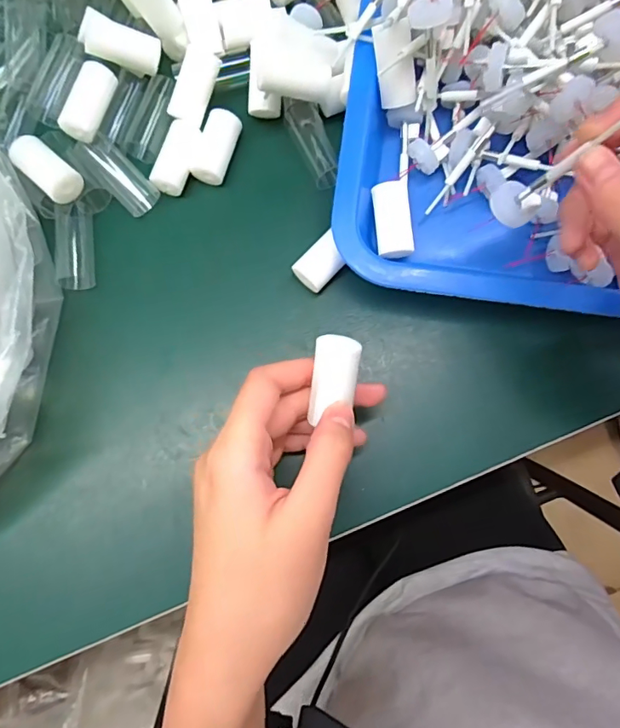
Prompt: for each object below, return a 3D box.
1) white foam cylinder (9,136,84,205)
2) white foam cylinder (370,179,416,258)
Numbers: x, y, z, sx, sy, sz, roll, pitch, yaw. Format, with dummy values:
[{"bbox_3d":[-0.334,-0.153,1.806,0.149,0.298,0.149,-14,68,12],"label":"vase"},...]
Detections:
[{"bbox_3d":[-0.151,-0.111,0.280,0.046,0.019,0.020,41,82,8],"label":"white foam cylinder"},{"bbox_3d":[0.048,-0.083,0.283,0.021,0.015,0.042,-6,79,-1],"label":"white foam cylinder"}]

